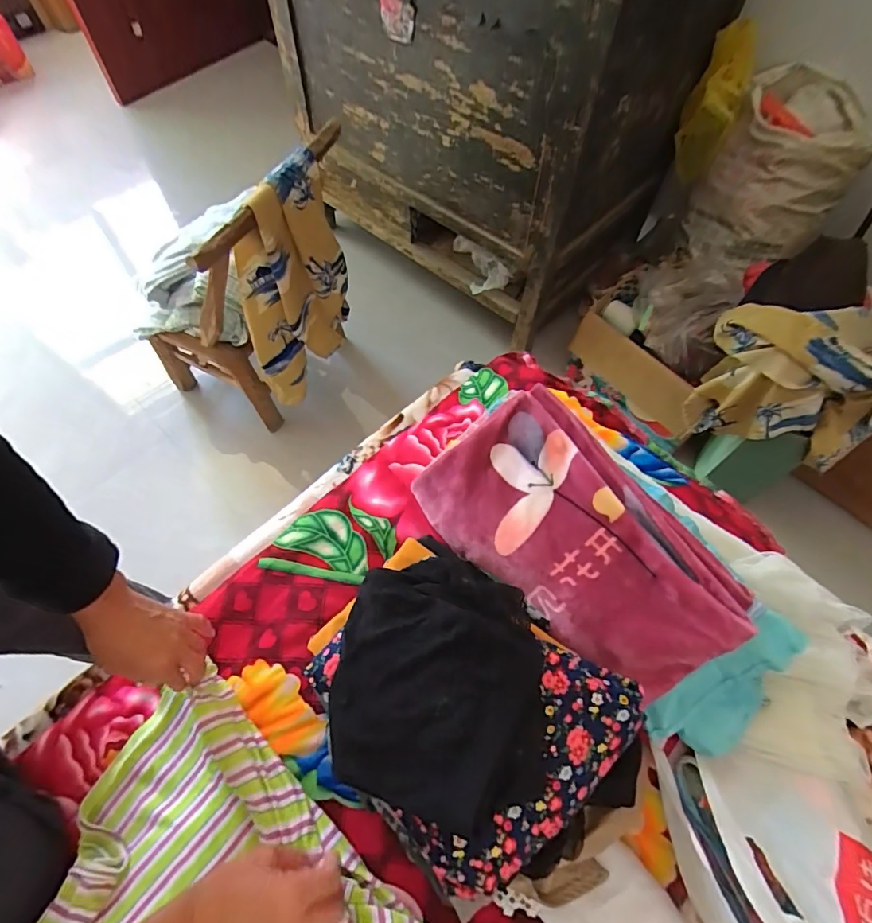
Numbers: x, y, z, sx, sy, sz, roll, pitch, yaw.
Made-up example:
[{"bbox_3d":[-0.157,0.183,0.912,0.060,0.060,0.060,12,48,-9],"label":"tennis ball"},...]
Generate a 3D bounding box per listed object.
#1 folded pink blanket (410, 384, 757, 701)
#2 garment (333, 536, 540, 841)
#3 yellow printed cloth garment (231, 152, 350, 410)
[{"bbox_3d":[0.143,0.085,0.520,0.209,0.050,0.341,-42,66,3],"label":"folded pink blanket"},{"bbox_3d":[0.006,0.179,0.403,0.184,0.055,0.212,9,62,3],"label":"garment"},{"bbox_3d":[-0.300,-0.343,1.005,0.148,0.522,0.180,25,43,11],"label":"yellow printed cloth garment"}]

